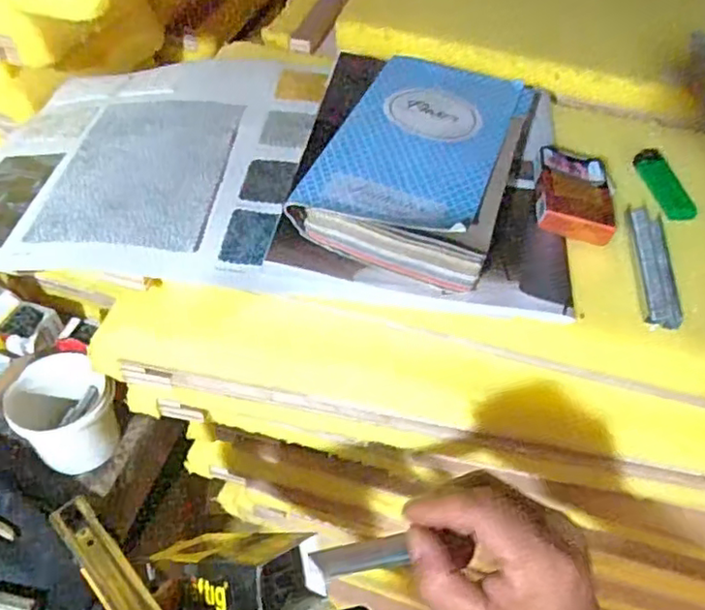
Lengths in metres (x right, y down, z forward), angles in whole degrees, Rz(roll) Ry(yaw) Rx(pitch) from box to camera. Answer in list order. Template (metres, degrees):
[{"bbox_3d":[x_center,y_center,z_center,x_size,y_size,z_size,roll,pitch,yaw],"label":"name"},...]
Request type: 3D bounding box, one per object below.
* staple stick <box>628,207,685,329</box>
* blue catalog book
[{"bbox_3d":[0.210,-0.030,0.439,0.024,0.007,0.113,10,47,5],"label":"staple stick"},{"bbox_3d":[0.056,-0.113,0.480,0.131,0.038,0.238,17,48,11],"label":"blue catalog book"}]

